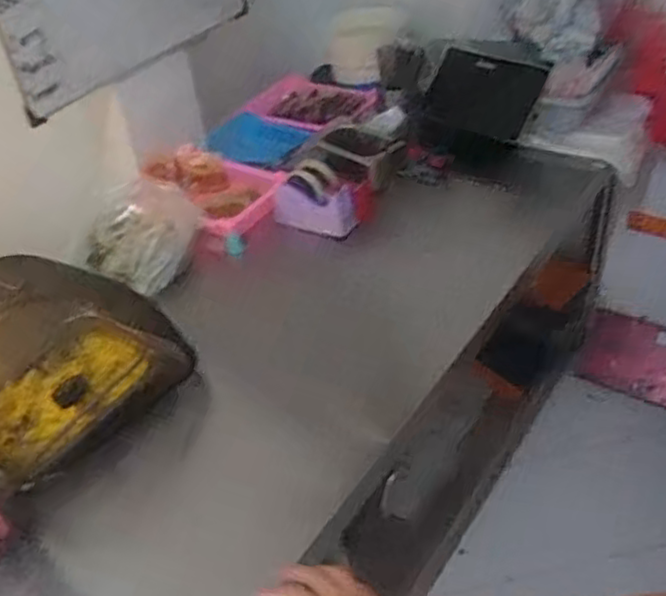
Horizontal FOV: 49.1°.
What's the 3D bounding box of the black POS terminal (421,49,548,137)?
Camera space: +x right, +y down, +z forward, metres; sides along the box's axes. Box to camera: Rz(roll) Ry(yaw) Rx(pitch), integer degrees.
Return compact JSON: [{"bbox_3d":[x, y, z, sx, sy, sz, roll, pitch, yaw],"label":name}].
[{"bbox_3d":[0.272,-0.371,1.326,0.188,0.144,0.043,18,22,-1],"label":"black POS terminal"}]

